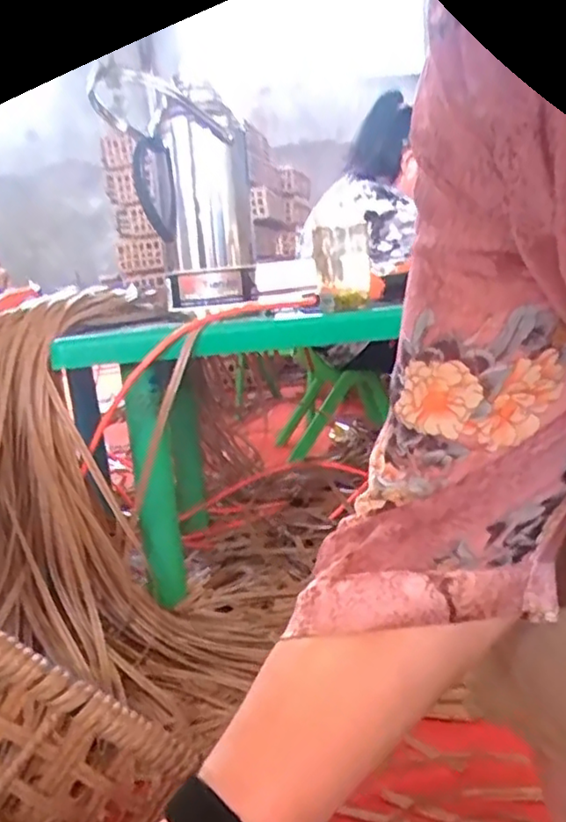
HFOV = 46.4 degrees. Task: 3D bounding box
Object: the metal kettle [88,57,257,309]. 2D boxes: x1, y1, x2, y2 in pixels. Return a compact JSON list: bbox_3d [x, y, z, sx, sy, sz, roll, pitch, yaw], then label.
[{"bbox_3d":[-0.166,-0.346,1.048,0.221,0.339,0.162,-4,12,2],"label":"metal kettle"}]

